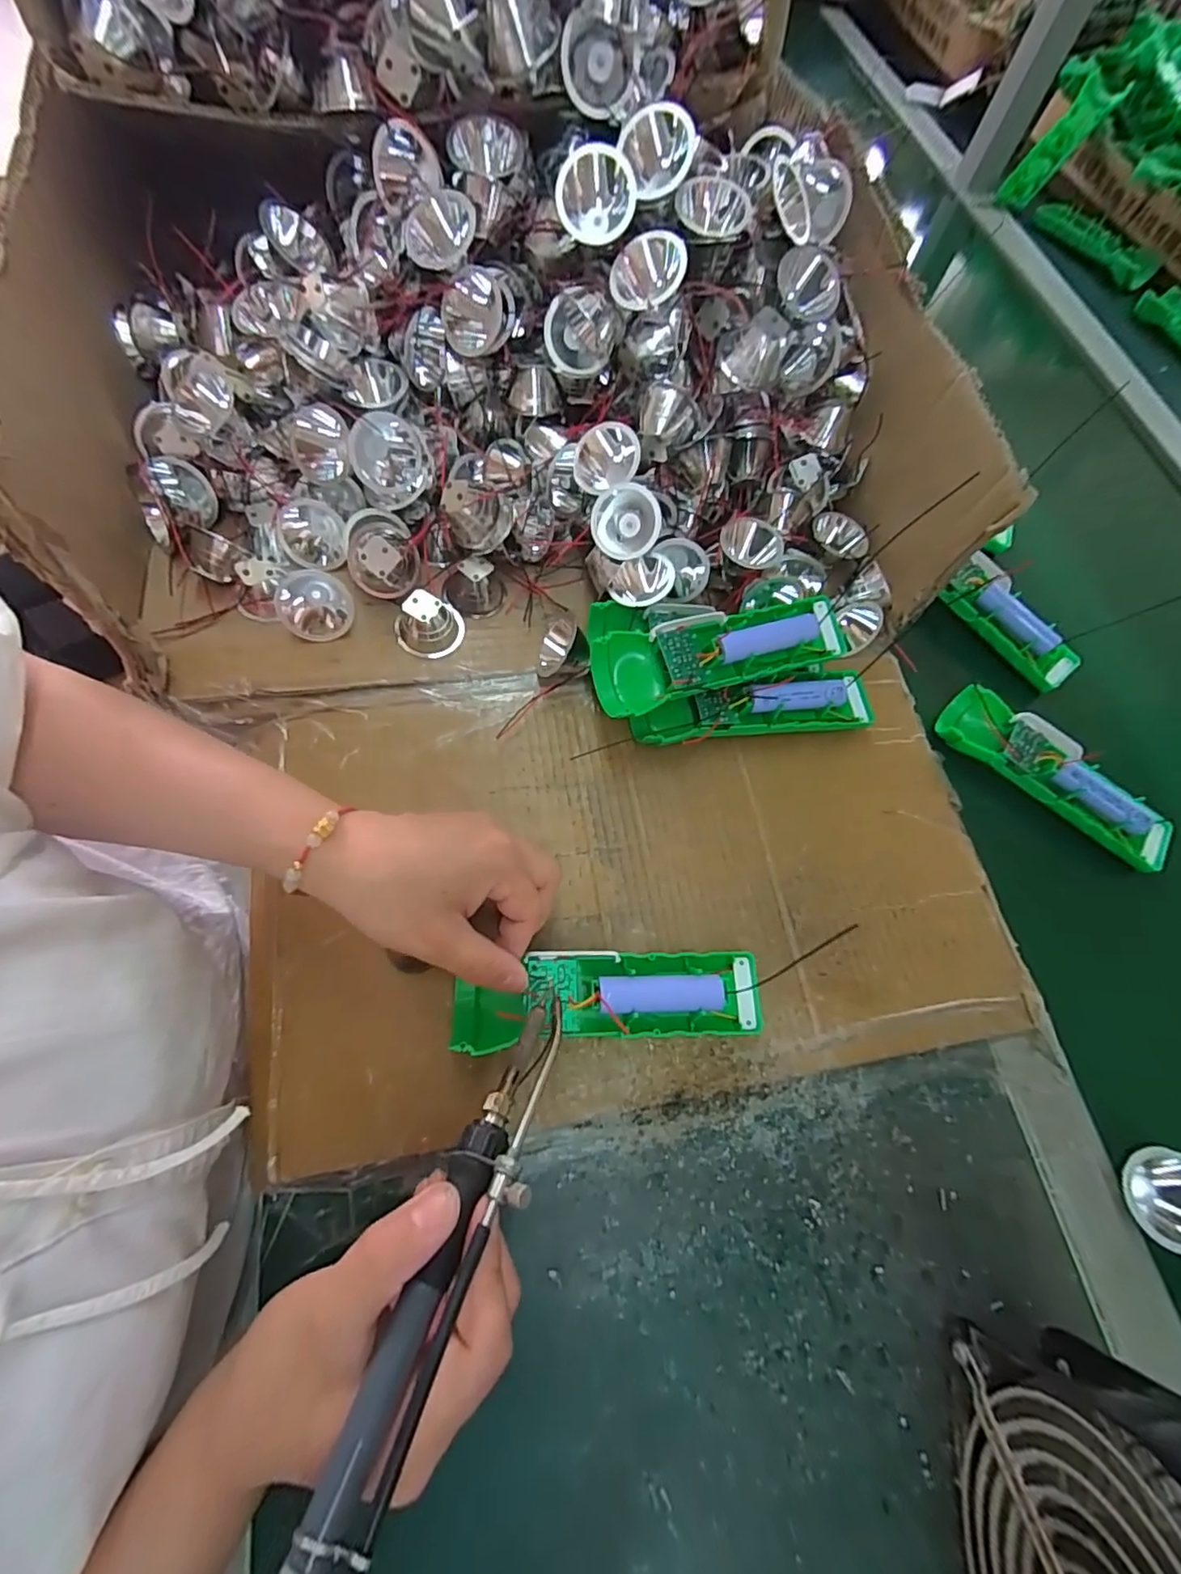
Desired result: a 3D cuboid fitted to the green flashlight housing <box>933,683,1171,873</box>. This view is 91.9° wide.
[{"bbox_3d":[0.304,-0.010,0.371,0.149,0.021,0.046,39,72,12],"label":"green flashlight housing"}]

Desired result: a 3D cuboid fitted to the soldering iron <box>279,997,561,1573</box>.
[{"bbox_3d":[-0.053,0.176,0.196,0.028,0.033,0.221,22,49,6],"label":"soldering iron"}]

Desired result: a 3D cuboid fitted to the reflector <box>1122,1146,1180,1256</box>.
[{"bbox_3d":[0.287,0.202,0.279,0.022,0.035,0.042,26,71,-28],"label":"reflector"}]

